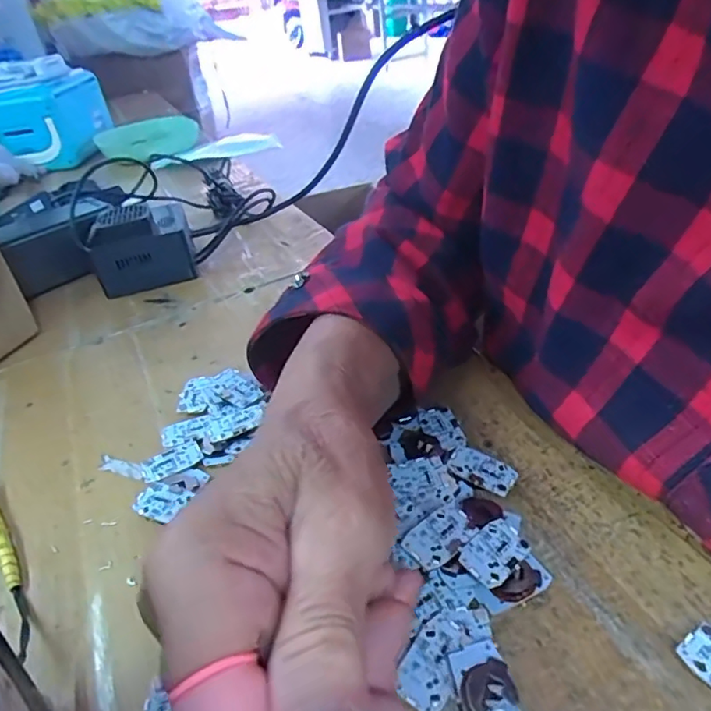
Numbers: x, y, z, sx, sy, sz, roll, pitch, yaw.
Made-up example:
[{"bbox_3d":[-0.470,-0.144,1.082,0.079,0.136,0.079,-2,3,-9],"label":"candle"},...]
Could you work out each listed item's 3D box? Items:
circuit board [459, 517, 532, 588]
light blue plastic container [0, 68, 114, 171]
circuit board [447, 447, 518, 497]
[{"bbox_3d":[0.053,0.075,0.210,0.029,0.004,0.018,-27,53,-38],"label":"circuit board"},{"bbox_3d":[-0.442,-0.343,0.788,0.115,0.101,0.164,-3,36,6],"label":"light blue plastic container"},{"bbox_3d":[0.058,0.052,0.252,0.030,0.004,0.016,22,47,22],"label":"circuit board"}]

